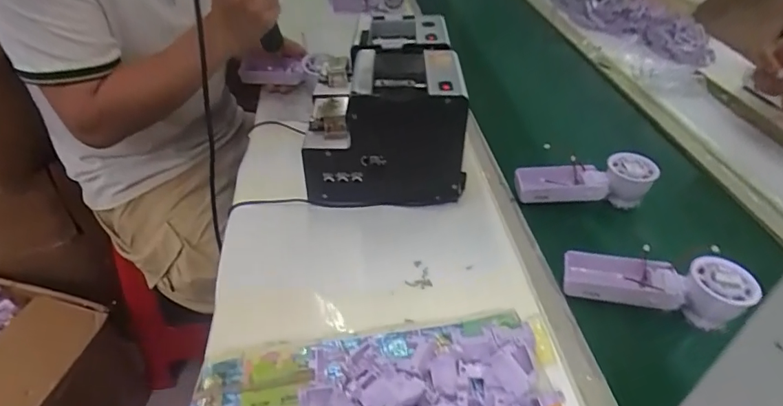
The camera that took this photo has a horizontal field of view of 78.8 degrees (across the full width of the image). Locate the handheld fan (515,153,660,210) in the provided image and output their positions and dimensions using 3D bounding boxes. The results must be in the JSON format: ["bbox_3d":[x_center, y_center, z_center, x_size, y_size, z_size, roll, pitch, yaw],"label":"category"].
[{"bbox_3d":[0.244,-0.031,0.608,0.168,0.044,0.053,-1,39,-4],"label":"handheld fan"}]

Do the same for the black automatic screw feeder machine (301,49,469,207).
[{"bbox_3d":[-0.003,-0.091,0.586,0.180,0.157,0.140,7,40,6],"label":"black automatic screw feeder machine"}]

